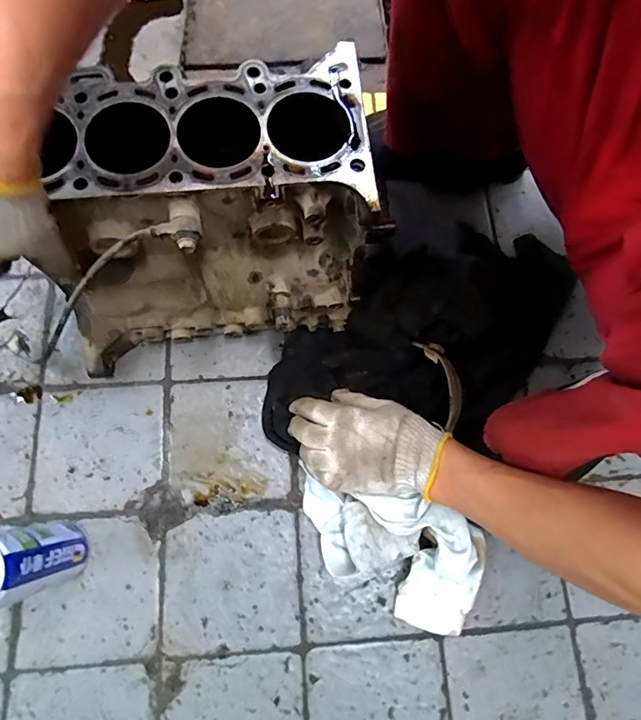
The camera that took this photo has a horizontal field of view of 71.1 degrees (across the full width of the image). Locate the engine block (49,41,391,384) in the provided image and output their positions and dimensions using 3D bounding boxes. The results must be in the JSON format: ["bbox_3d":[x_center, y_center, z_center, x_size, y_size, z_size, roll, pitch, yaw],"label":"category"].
[{"bbox_3d":[-0.123,-0.135,0.479,0.321,0.237,0.172,-11,73,-5],"label":"engine block"}]

